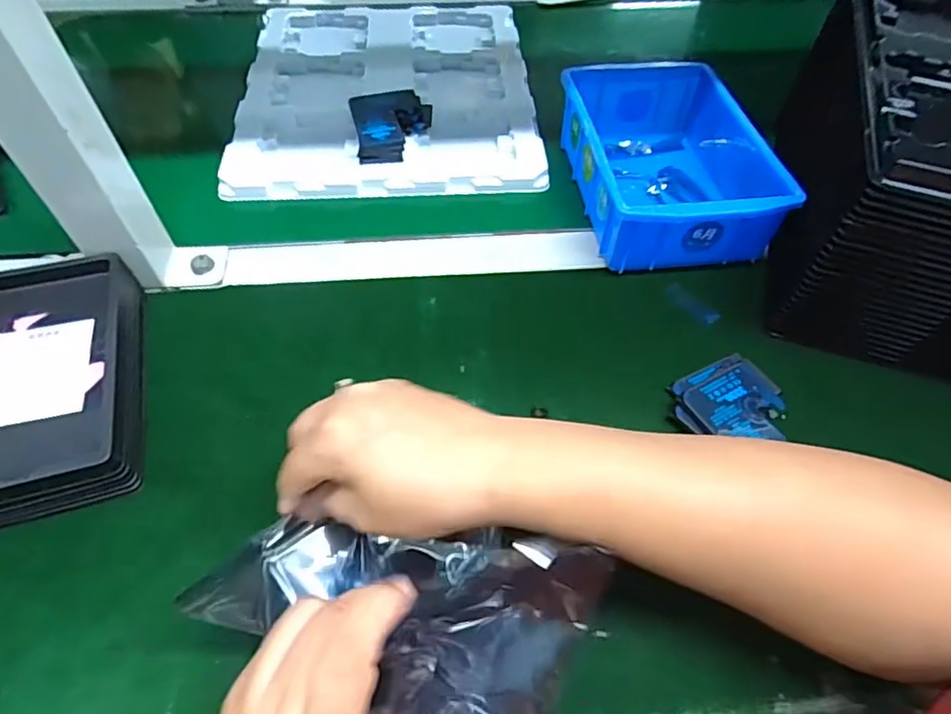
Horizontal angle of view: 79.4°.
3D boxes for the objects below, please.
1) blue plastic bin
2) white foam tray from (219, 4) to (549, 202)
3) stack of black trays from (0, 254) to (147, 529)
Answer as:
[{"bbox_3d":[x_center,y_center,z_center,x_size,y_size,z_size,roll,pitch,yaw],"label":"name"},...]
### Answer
[{"bbox_3d":[0.153,-0.158,0.464,0.135,0.063,0.196,-6,54,-6],"label":"blue plastic bin"},{"bbox_3d":[-0.087,-0.274,0.576,0.273,0.017,0.330,-3,54,-3],"label":"white foam tray"},{"bbox_3d":[-0.254,0.016,0.345,0.097,0.044,0.167,-15,55,-12],"label":"stack of black trays"}]

